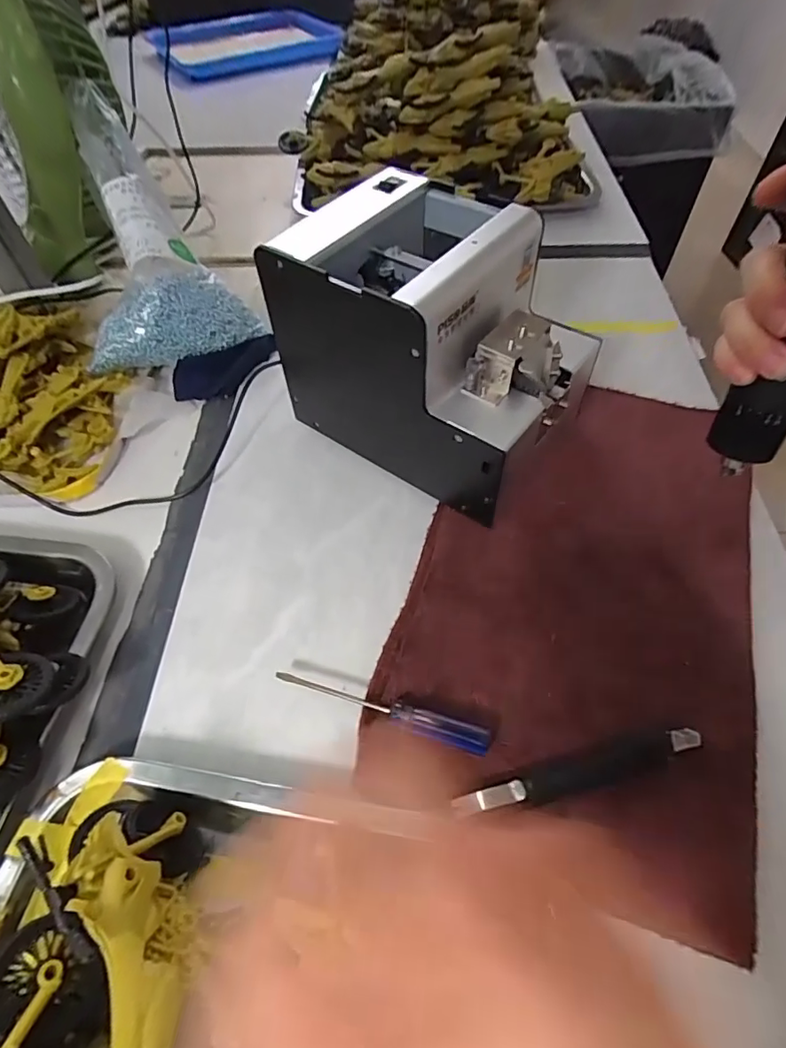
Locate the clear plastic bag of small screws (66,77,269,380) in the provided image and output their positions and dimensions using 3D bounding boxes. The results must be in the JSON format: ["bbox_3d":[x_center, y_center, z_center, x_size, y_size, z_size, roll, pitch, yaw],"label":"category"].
[{"bbox_3d":[-0.213,-0.252,0.441,0.131,0.057,0.228,-19,88,-11],"label":"clear plastic bag of small screws"}]

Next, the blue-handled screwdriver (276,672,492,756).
[{"bbox_3d":[-0.007,0.100,0.284,0.120,0.013,0.013,16,56,12],"label":"blue-handled screwdriver"}]

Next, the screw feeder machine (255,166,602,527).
[{"bbox_3d":[0.029,-0.119,0.352,0.178,0.143,0.124,32,61,21],"label":"screw feeder machine"}]

